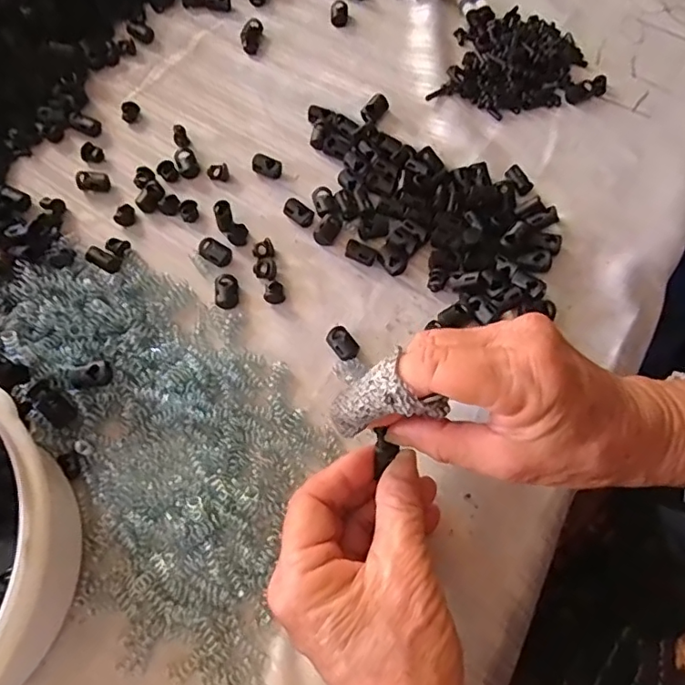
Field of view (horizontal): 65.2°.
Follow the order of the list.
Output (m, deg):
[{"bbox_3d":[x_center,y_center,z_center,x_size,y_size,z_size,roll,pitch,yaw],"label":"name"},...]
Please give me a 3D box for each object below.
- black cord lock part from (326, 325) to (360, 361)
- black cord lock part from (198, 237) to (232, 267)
[{"bbox_3d":[0.000,0.001,0.318,0.014,0.009,0.021,-39,73,-16],"label":"black cord lock part"},{"bbox_3d":[-0.081,-0.058,0.340,0.021,0.007,0.015,28,69,10],"label":"black cord lock part"}]

